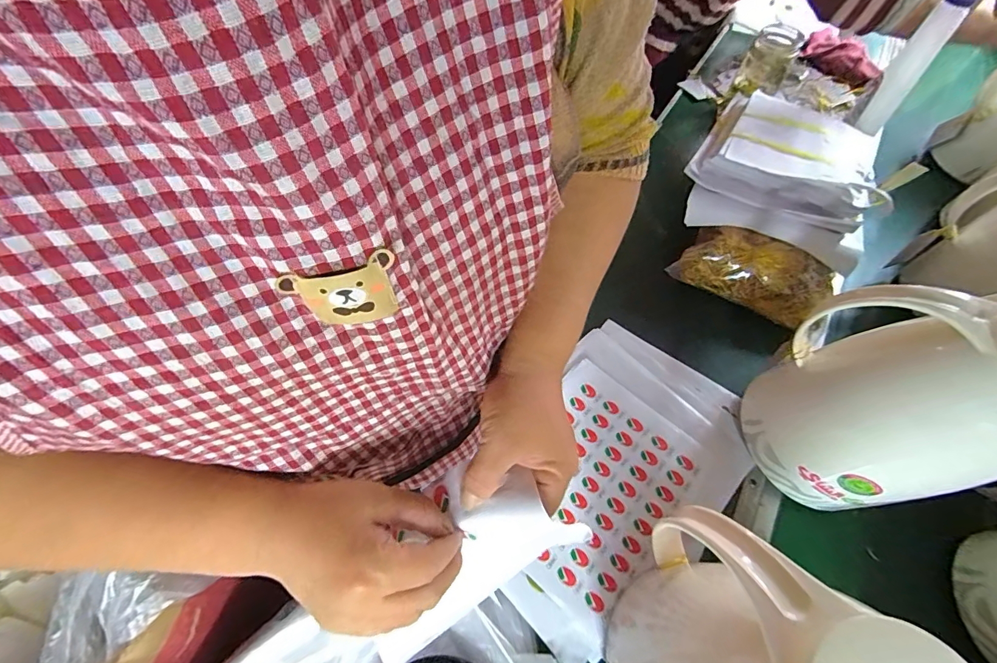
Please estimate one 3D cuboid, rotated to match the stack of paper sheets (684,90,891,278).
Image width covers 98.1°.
[{"bbox_3d":[0.411,-0.240,0.608,0.234,0.057,0.297,29,63,13],"label":"stack of paper sheets"}]

